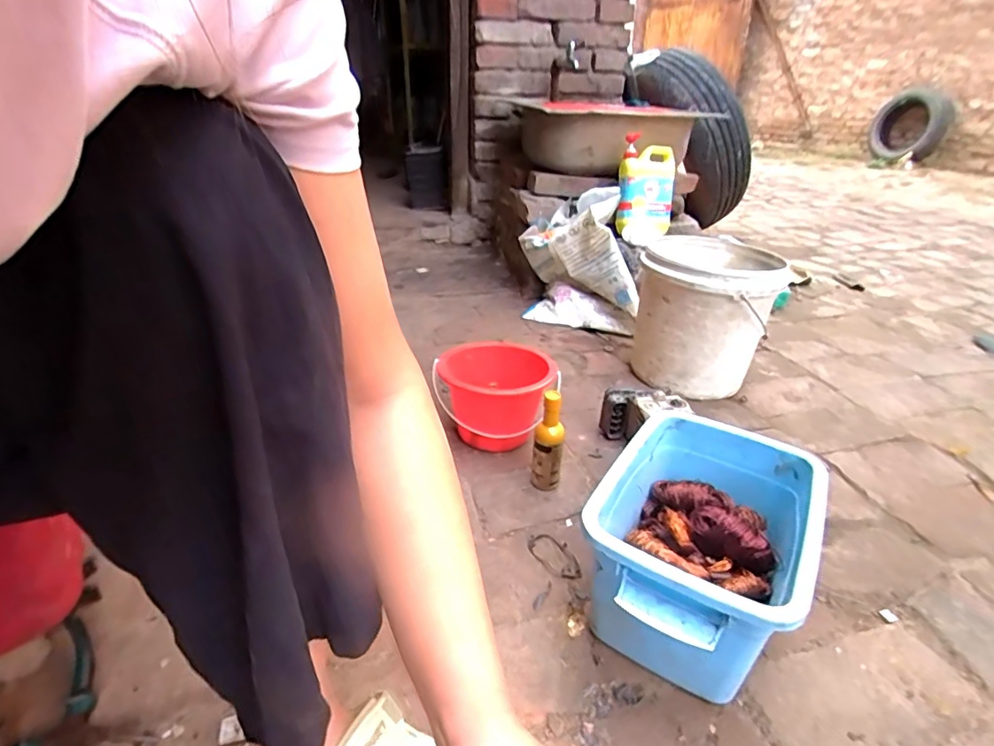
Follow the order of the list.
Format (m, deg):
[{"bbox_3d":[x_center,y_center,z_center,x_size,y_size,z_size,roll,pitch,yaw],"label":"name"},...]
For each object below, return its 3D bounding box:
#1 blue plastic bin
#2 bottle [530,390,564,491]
[{"bbox_3d":[0.214,0.193,0.564,0.195,0.163,0.288,17,32,27],"label":"blue plastic bin"},{"bbox_3d":[0.072,0.098,0.735,0.044,0.157,0.035,4,28,6],"label":"bottle"}]

